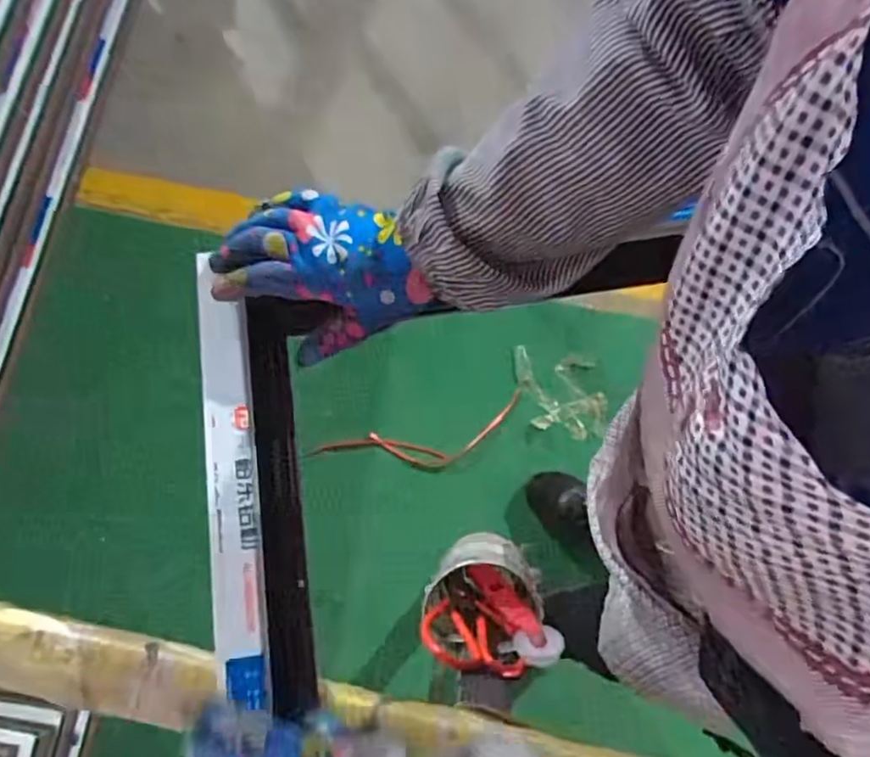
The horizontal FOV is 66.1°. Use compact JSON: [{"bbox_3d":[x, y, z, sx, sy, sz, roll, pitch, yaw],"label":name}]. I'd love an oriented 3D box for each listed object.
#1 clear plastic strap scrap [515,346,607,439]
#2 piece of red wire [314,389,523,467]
[{"bbox_3d":[0.236,0.029,1.267,0.182,0.031,0.146,11,72,3],"label":"clear plastic strap scrap"},{"bbox_3d":[-0.019,0.119,1.252,0.400,0.015,0.094,-15,73,-5],"label":"piece of red wire"}]

